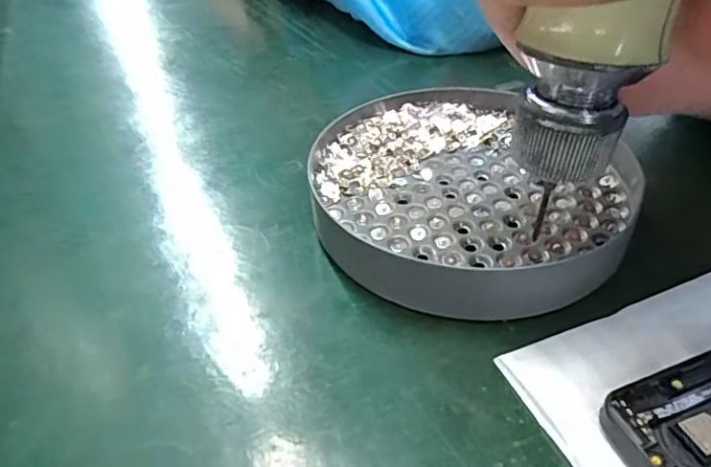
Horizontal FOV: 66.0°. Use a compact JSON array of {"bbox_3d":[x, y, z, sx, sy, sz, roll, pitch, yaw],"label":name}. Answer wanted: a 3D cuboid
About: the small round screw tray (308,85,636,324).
[{"bbox_3d":[0.039,-0.017,0.202,0.113,0.021,0.110,-2,39,1],"label":"small round screw tray"}]

